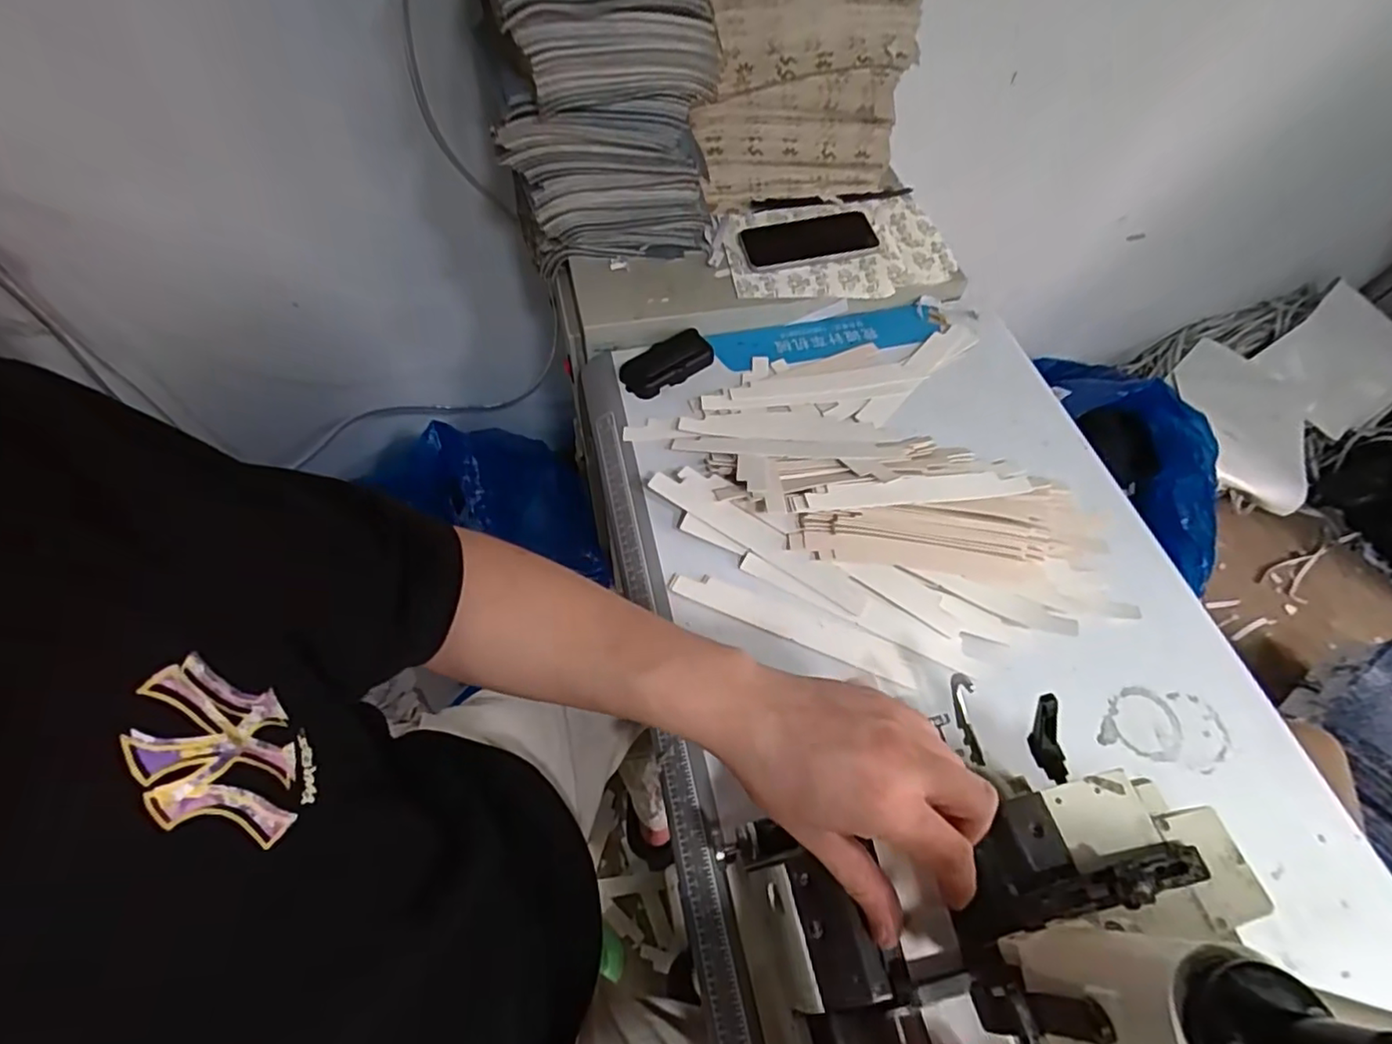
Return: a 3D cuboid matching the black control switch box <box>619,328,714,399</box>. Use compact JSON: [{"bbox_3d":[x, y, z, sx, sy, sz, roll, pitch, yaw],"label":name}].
[{"bbox_3d":[-0.035,-0.184,0.719,0.108,0.024,0.060,-29,64,-18],"label":"black control switch box"}]

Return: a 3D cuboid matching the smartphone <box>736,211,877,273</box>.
[{"bbox_3d":[0.146,-0.356,0.789,0.172,0.014,0.086,-10,60,-8],"label":"smartphone"}]

